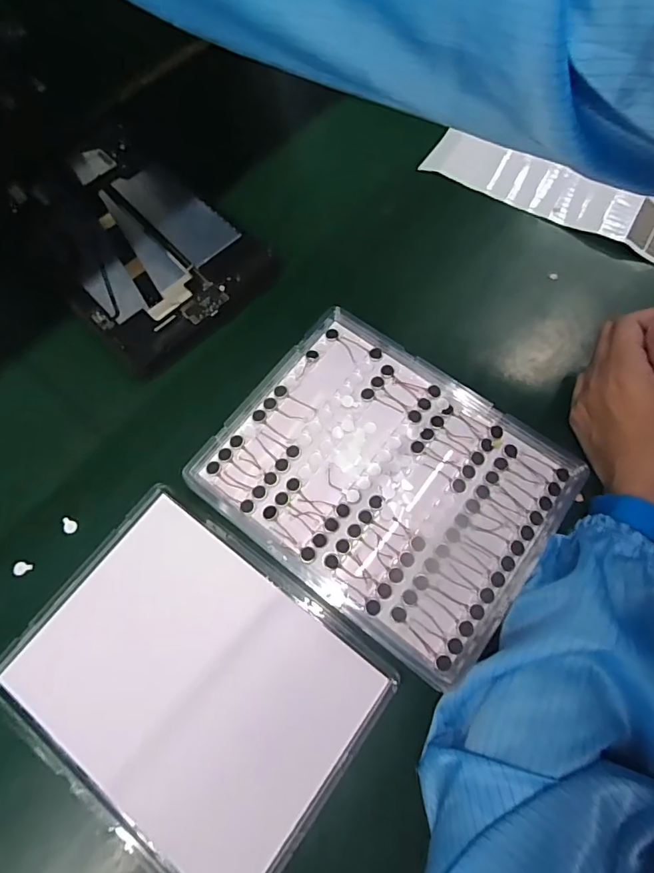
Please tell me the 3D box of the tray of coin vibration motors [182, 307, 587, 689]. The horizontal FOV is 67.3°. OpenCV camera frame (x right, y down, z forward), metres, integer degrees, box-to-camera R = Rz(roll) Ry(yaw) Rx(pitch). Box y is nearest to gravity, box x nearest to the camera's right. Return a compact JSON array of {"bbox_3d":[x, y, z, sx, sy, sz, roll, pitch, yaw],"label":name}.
[{"bbox_3d":[0.036,0.026,0.342,0.219,0.043,0.172,34,73,13],"label":"tray of coin vibration motors"}]

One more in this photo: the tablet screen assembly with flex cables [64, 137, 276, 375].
[{"bbox_3d":[-0.169,-0.171,0.431,0.232,0.013,0.152,42,75,15],"label":"tablet screen assembly with flex cables"}]

